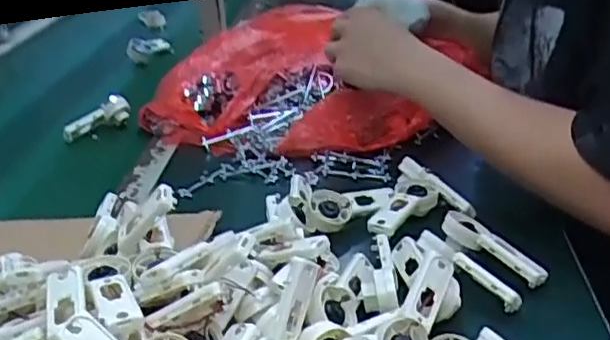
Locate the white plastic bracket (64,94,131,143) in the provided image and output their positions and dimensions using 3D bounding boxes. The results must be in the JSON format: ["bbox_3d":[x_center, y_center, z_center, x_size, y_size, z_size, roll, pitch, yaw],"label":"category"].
[{"bbox_3d":[-0.261,-0.063,0.810,0.085,0.032,0.022,-32,37,-21],"label":"white plastic bracket"}]

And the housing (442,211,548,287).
[{"bbox_3d":[0.149,0.062,0.519,0.032,0.023,0.087,-19,31,-27],"label":"housing"}]

